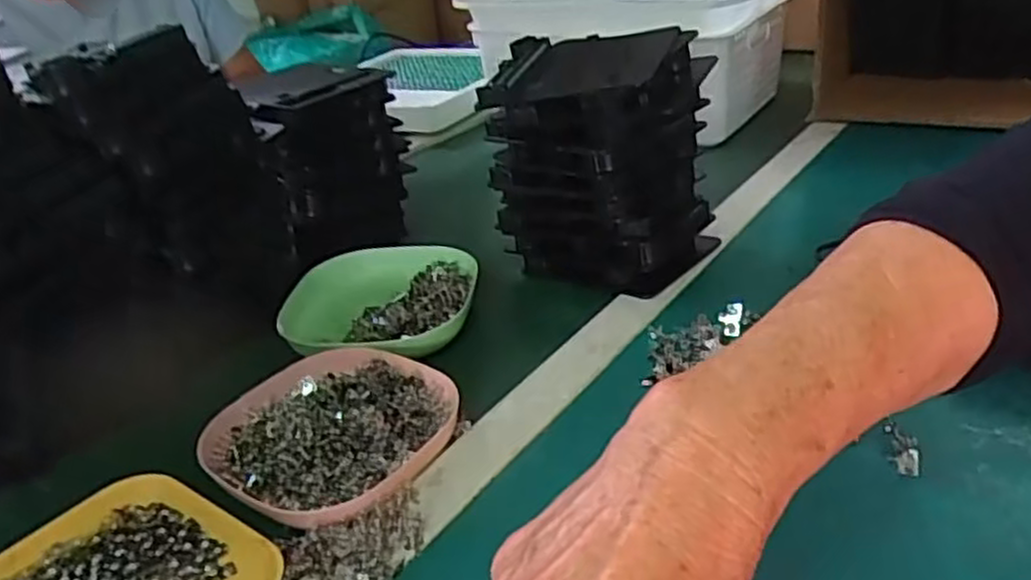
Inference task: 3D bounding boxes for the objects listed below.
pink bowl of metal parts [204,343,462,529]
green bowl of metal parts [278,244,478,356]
[{"bbox_3d":[-0.110,0.081,0.464,0.135,0.027,0.134,16,35,35],"label":"pink bowl of metal parts"},{"bbox_3d":[-0.106,0.012,0.602,0.147,0.040,0.147,-4,28,5],"label":"green bowl of metal parts"}]

